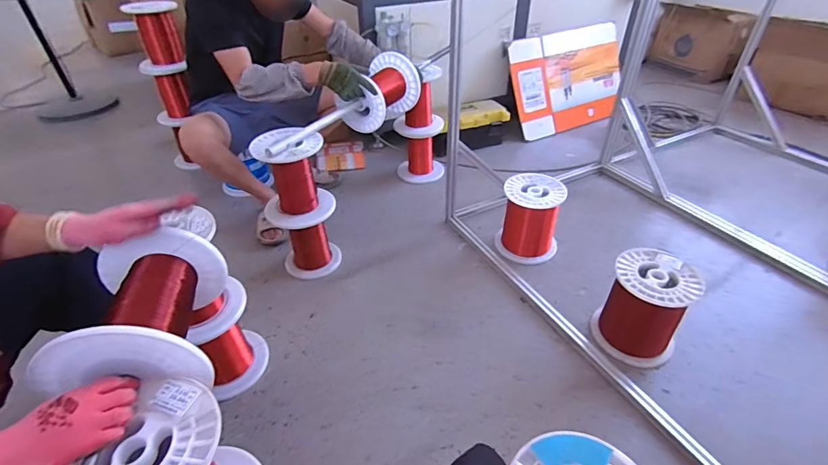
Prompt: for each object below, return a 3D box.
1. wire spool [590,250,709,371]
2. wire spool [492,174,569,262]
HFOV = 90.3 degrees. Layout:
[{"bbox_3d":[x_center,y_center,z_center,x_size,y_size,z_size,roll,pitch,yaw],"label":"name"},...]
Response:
[{"bbox_3d":[0.606,0.197,1.082,0.202,0.225,0.202,-1,40,1],"label":"wire spool"},{"bbox_3d":[0.397,-0.056,1.405,0.195,0.226,0.199,-1,40,1],"label":"wire spool"}]

